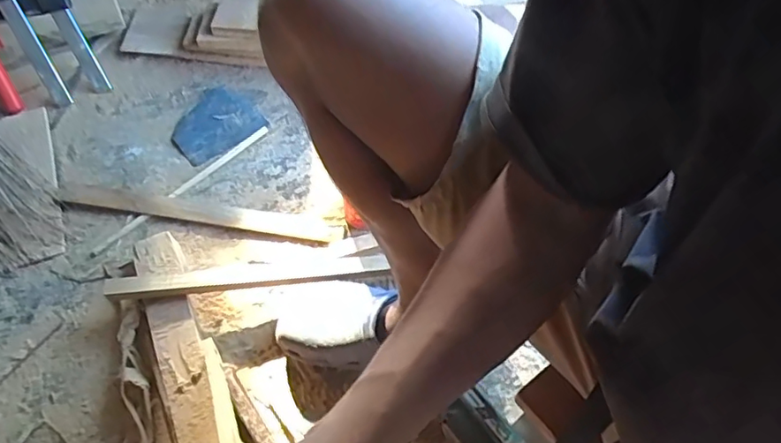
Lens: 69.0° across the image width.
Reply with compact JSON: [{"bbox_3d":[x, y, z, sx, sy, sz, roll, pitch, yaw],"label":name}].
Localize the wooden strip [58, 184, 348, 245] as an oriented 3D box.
[{"bbox_3d":[-0.284,-0.015,0.848,0.436,0.012,0.039,9,59,4],"label":"wooden strip"}]

